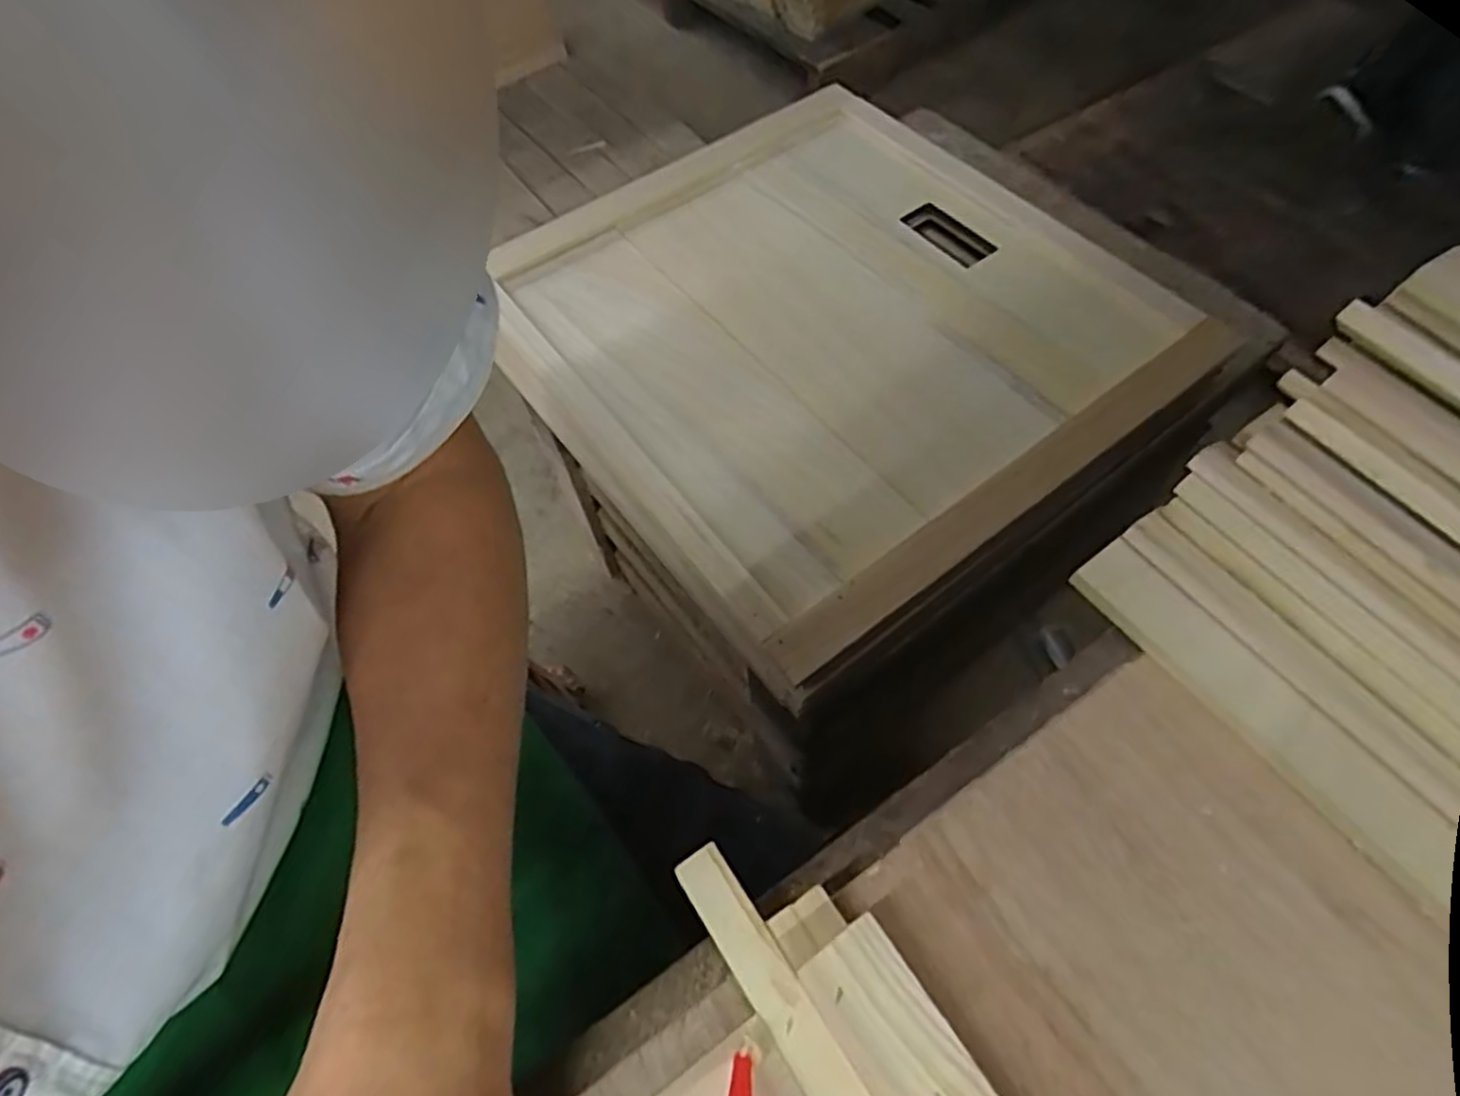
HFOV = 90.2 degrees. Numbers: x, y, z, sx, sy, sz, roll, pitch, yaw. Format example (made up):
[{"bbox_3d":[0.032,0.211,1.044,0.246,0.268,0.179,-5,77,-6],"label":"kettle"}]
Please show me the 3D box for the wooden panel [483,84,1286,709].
[{"bbox_3d":[0.077,-0.192,0.626,0.491,0.060,0.497,-33,64,-15],"label":"wooden panel"}]

